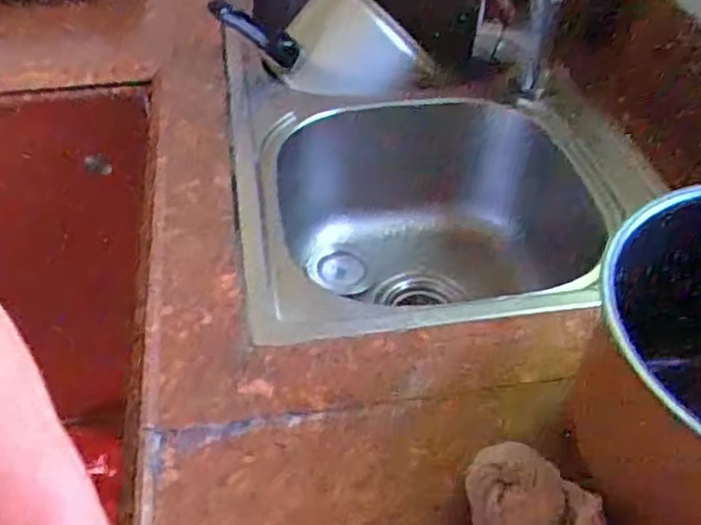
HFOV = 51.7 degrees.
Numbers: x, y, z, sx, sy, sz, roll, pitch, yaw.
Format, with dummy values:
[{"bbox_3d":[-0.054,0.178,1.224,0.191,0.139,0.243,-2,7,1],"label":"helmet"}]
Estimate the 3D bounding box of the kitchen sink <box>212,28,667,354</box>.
[{"bbox_3d":[0.093,-0.048,0.791,0.403,0.194,0.466,-6,43,-8],"label":"kitchen sink"}]

